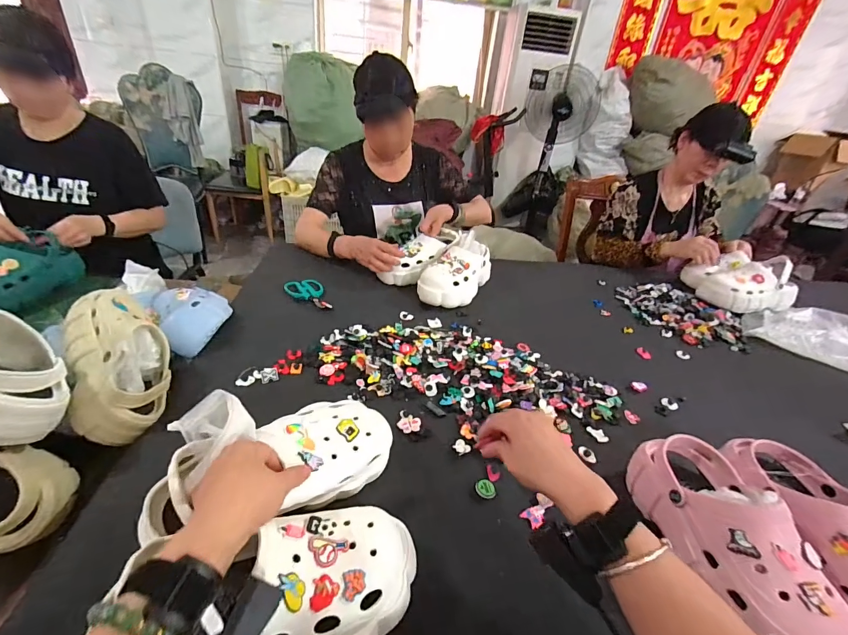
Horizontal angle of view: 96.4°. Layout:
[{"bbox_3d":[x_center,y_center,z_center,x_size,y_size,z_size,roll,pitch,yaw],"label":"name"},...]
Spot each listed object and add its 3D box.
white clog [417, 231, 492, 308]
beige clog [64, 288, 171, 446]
[{"bbox_3d":[0.084,-0.113,0.941,0.113,0.117,0.221,21,35,21],"label":"white clog"},{"bbox_3d":[-0.460,0.054,0.567,0.124,0.091,0.259,-15,63,-31],"label":"beige clog"}]

